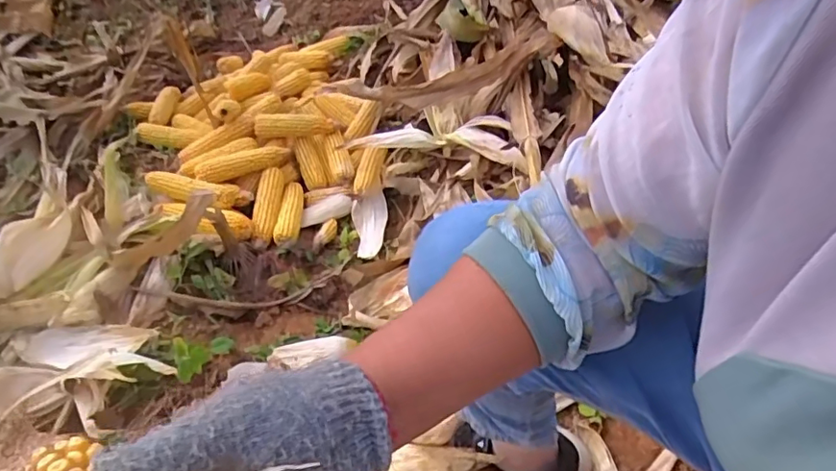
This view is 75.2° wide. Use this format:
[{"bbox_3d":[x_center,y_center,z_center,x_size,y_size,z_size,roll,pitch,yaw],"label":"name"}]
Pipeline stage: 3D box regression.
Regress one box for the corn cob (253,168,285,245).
[{"bbox_3d":[-0.326,-0.069,1.175,0.050,0.041,0.206,0,46,6],"label":"corn cob"}]

